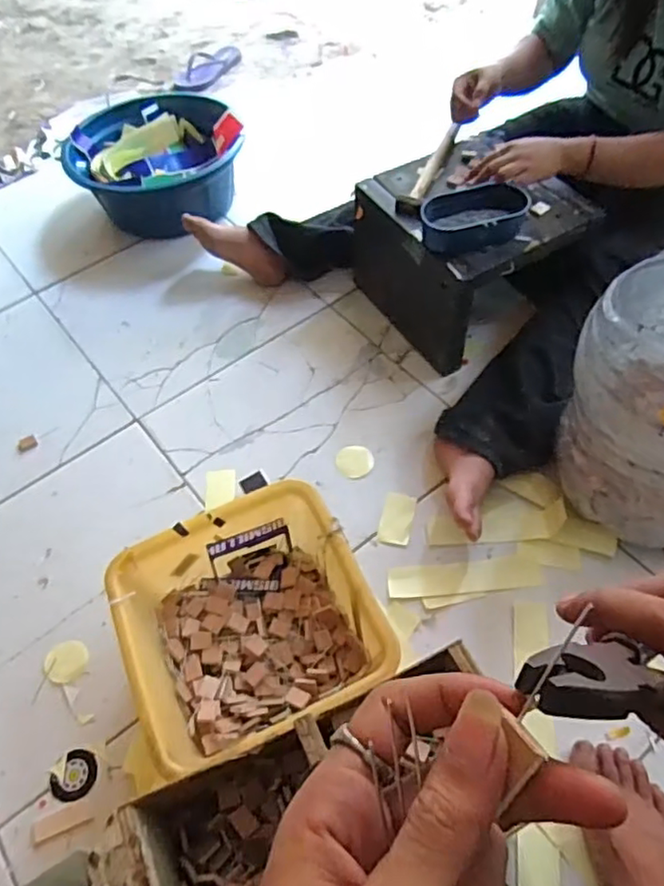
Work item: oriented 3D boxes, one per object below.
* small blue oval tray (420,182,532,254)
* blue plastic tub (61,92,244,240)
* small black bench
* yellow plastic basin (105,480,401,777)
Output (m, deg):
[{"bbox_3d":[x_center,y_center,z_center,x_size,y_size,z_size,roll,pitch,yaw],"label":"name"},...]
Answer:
[{"bbox_3d":[0.206,-0.322,0.892,0.155,0.041,0.090,-17,57,-7],"label":"small blue oval tray"},{"bbox_3d":[-0.359,-0.576,1.297,0.326,0.167,0.327,-2,57,3],"label":"blue plastic tub"},{"bbox_3d":[0.216,-0.318,1.028,0.270,0.213,0.288,-29,59,-14],"label":"small black bench"},{"bbox_3d":[-0.099,0.212,0.753,0.276,0.118,0.252,-26,59,-12],"label":"yellow plastic basin"}]

